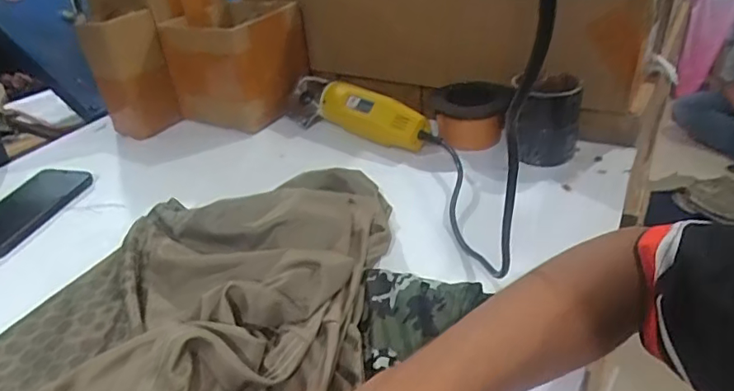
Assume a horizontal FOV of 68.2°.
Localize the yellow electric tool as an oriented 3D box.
[{"bbox_3d":[0.006,-0.113,0.761,0.185,0.056,0.047,21,40,34],"label":"yellow electric tool"}]

